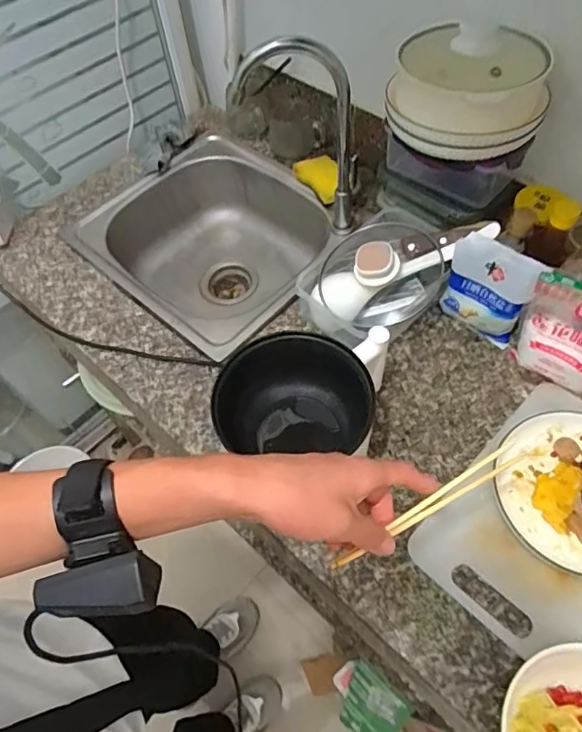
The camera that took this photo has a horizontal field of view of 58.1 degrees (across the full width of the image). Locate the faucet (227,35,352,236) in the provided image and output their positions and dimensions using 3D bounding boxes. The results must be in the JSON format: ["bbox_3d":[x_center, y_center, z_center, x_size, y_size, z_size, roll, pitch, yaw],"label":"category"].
[{"bbox_3d":[0.005,-0.327,0.750,0.164,0.266,0.058,1,59,4],"label":"faucet"}]

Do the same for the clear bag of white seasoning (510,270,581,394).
[{"bbox_3d":[0.334,-0.038,0.628,0.114,0.136,0.043,36,67,22],"label":"clear bag of white seasoning"}]

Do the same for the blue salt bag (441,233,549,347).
[{"bbox_3d":[0.251,-0.096,0.679,0.105,0.145,0.032,35,67,21],"label":"blue salt bag"}]

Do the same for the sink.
[{"bbox_3d":[-0.125,-0.186,0.945,0.355,0.179,0.407,-40,65,-19],"label":"sink"}]

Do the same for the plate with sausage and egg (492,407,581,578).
[{"bbox_3d":[0.327,0.138,0.591,0.179,0.035,0.176,-1,59,2],"label":"plate with sausage and egg"}]

